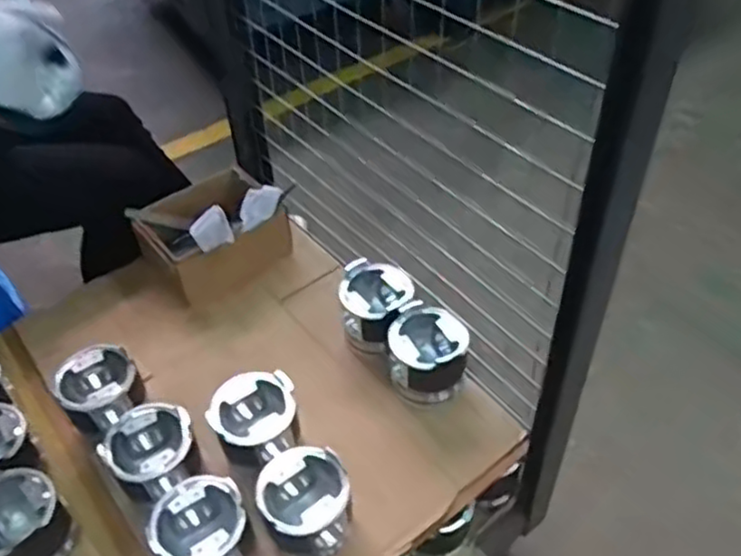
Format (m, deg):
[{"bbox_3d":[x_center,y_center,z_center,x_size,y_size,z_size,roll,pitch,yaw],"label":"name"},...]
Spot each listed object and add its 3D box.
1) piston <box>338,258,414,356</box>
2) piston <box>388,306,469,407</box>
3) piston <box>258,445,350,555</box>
[{"bbox_3d":[0.007,0.045,0.980,0.104,0.090,0.111,-1,46,3],"label":"piston"},{"bbox_3d":[0.076,0.112,0.925,0.100,0.099,0.115,3,47,6],"label":"piston"},{"bbox_3d":[-0.071,0.260,0.792,0.094,0.106,0.100,-2,46,2],"label":"piston"}]

